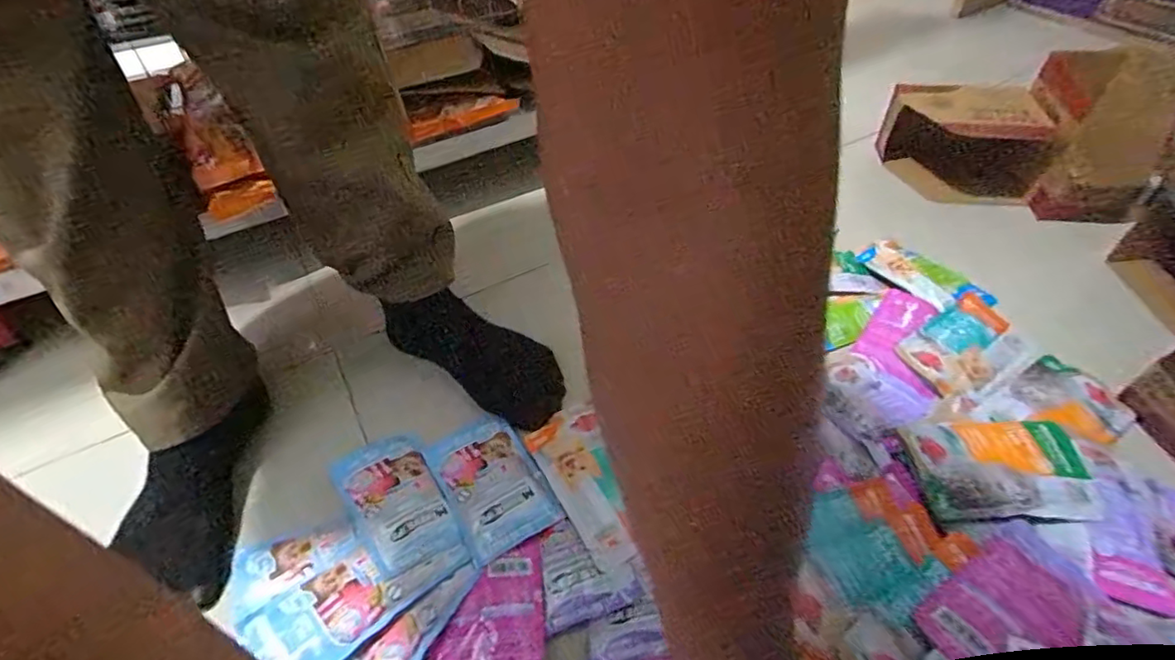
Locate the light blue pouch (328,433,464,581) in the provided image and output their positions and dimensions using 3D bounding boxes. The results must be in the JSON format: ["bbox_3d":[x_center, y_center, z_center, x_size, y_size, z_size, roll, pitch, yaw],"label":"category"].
[{"bbox_3d":[-0.177,0.152,0.511,0.079,0.015,0.141,-28,52,-20],"label":"light blue pouch"}]

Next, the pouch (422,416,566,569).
[{"bbox_3d":[-0.091,0.142,0.527,0.085,0.015,0.136,-26,51,-18],"label":"pouch"}]

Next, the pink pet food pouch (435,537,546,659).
[{"bbox_3d":[-0.077,0.244,0.438,0.086,0.011,0.136,-8,48,-3],"label":"pink pet food pouch"}]

